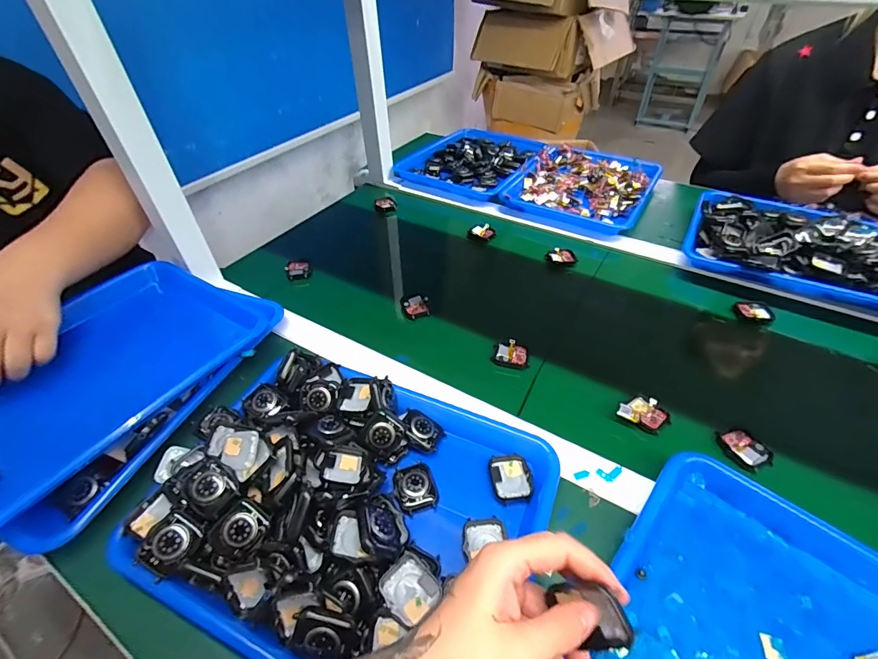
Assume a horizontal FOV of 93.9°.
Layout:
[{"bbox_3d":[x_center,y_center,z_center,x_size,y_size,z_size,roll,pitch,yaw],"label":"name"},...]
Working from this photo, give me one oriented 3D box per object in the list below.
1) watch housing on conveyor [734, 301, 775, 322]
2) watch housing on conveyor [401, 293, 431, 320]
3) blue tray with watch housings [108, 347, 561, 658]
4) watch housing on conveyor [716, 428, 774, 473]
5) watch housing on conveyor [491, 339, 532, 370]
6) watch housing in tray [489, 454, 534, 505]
[{"bbox_3d":[0.447,-0.026,0.579,0.044,0.010,0.035,6,47,6],"label":"watch housing on conveyor"},{"bbox_3d":[-0.033,-0.035,0.596,0.039,0.007,0.048,-9,47,-7],"label":"watch housing on conveyor"},{"bbox_3d":[-0.079,0.144,0.365,0.331,0.060,0.255,18,49,17],"label":"blue tray with watch housings"},{"bbox_3d":[0.318,0.124,0.427,0.040,0.007,0.045,-17,48,-15],"label":"watch housing on conveyor"},{"bbox_3d":[0.094,0.032,0.526,0.049,0.013,0.035,13,48,13],"label":"watch housing on conveyor"},{"bbox_3d":[0.070,0.144,0.399,0.038,0.007,0.047,-4,46,-2],"label":"watch housing in tray"}]

